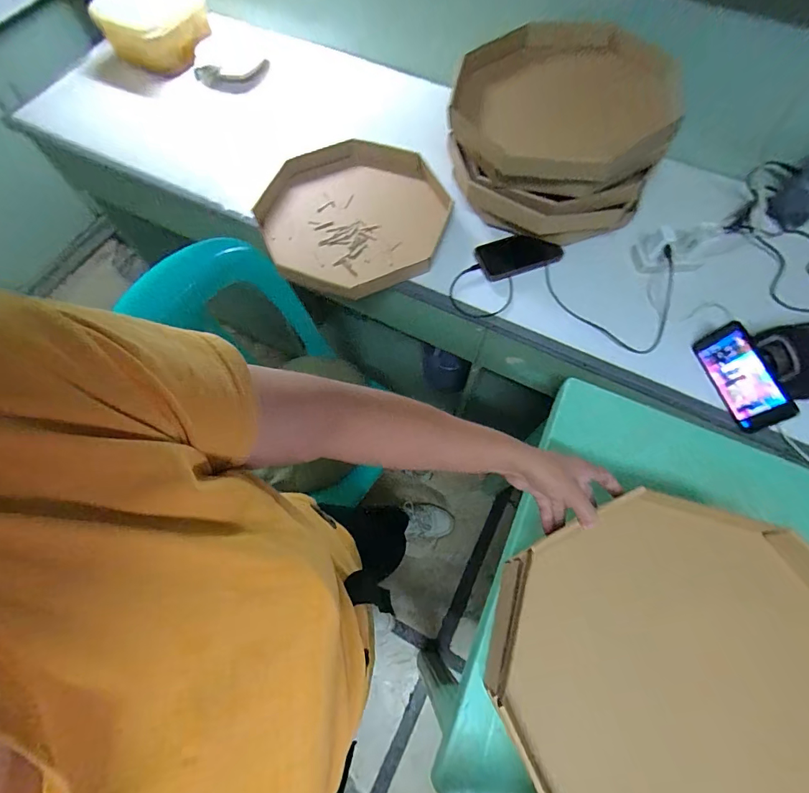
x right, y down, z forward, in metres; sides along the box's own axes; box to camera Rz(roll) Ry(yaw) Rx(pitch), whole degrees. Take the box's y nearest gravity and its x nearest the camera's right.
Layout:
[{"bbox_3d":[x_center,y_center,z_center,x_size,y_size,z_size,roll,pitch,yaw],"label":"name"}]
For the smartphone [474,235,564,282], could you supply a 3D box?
[{"bbox_3d":[0.209,-0.262,0.756,0.154,0.012,0.076,-14,77,-2],"label":"smartphone"}]

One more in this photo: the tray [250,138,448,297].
[{"bbox_3d":[-0.101,-0.347,0.792,0.371,0.087,0.352,-3,58,-2],"label":"tray"}]

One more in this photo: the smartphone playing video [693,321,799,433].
[{"bbox_3d":[0.521,-0.030,0.638,0.012,0.079,0.161,-5,66,-21],"label":"smartphone playing video"}]

